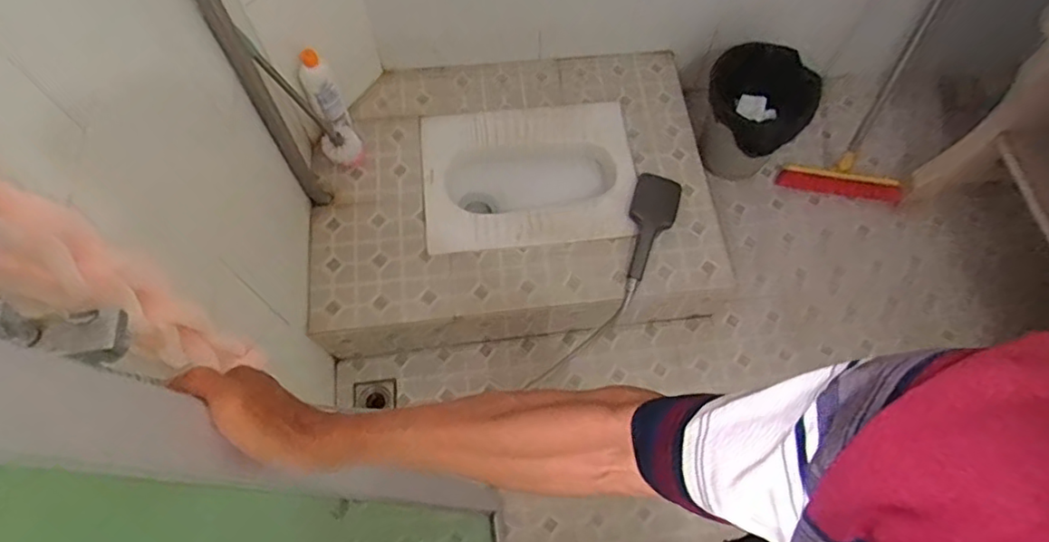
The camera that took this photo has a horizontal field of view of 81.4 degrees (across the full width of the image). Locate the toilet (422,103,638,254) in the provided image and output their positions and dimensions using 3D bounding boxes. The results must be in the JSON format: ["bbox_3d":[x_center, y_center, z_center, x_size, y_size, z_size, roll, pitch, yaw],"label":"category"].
[{"bbox_3d":[0.004,-0.205,1.484,0.498,0.198,0.377,-1,65,-1],"label":"toilet"}]

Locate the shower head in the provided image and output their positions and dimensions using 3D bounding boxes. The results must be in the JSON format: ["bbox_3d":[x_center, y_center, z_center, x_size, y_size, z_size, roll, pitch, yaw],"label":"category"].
[{"bbox_3d":[0.268,-0.073,1.369,0.105,0.061,0.323,18,81,7],"label":"shower head"}]

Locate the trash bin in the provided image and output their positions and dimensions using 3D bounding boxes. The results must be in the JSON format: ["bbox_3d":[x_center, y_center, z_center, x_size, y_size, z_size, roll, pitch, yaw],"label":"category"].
[{"bbox_3d":[0.559,-0.392,1.494,0.252,0.303,0.194,26,67,12],"label":"trash bin"}]

